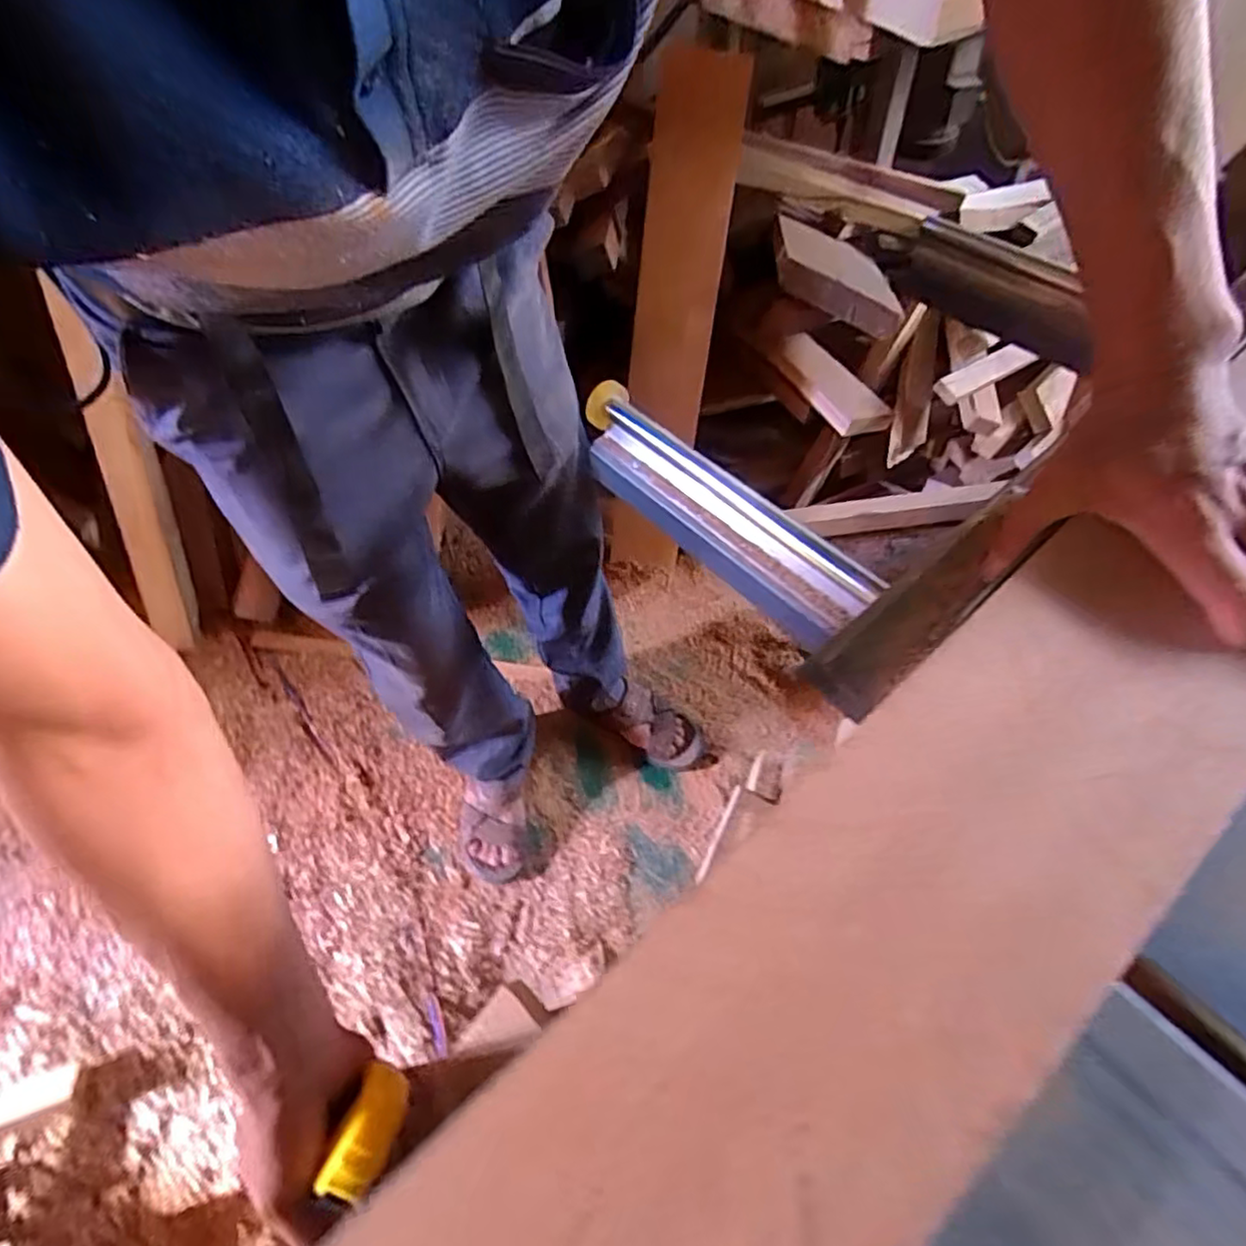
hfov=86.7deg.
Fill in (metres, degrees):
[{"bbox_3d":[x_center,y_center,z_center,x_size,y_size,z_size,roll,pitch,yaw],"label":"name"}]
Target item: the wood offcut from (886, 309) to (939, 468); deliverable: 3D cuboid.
[{"bbox_3d":[0.540,-0.427,1.216,0.062,0.035,0.273,10,92,11],"label":"wood offcut"}]

